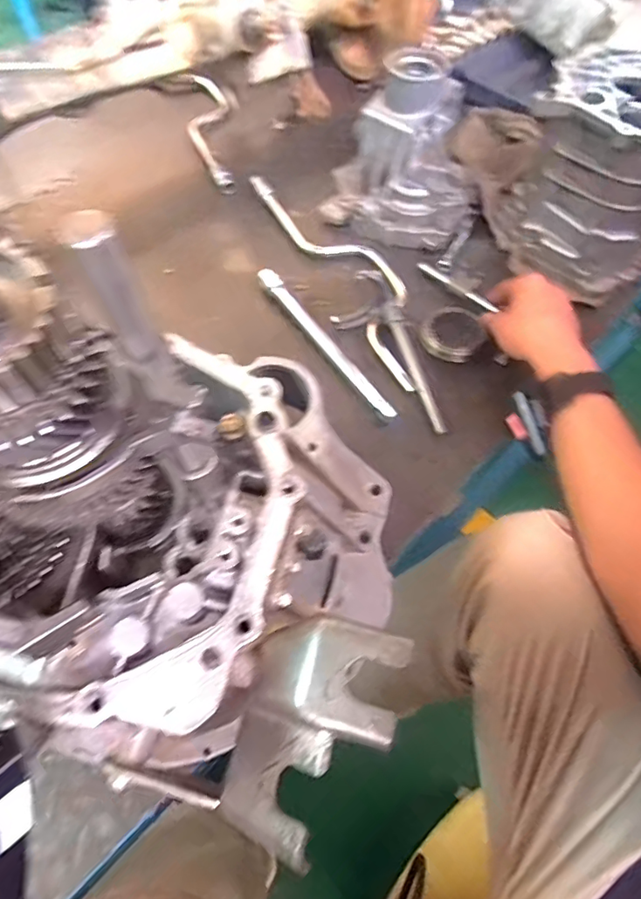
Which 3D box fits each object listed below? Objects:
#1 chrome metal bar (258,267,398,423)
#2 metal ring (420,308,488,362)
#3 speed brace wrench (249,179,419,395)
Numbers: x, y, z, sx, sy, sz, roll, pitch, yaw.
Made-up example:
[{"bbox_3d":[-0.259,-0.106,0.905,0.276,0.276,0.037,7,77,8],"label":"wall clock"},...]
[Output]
[{"bbox_3d":[0.003,-0.125,0.608,0.019,0.021,0.258,-31,65,-18],"label":"chrome metal bar"},{"bbox_3d":[0.159,-0.137,0.621,0.070,0.023,0.078,23,62,11],"label":"metal ring"},{"bbox_3d":[0.037,-0.238,0.671,0.086,0.023,0.402,-25,64,-16],"label":"speed brace wrench"}]

